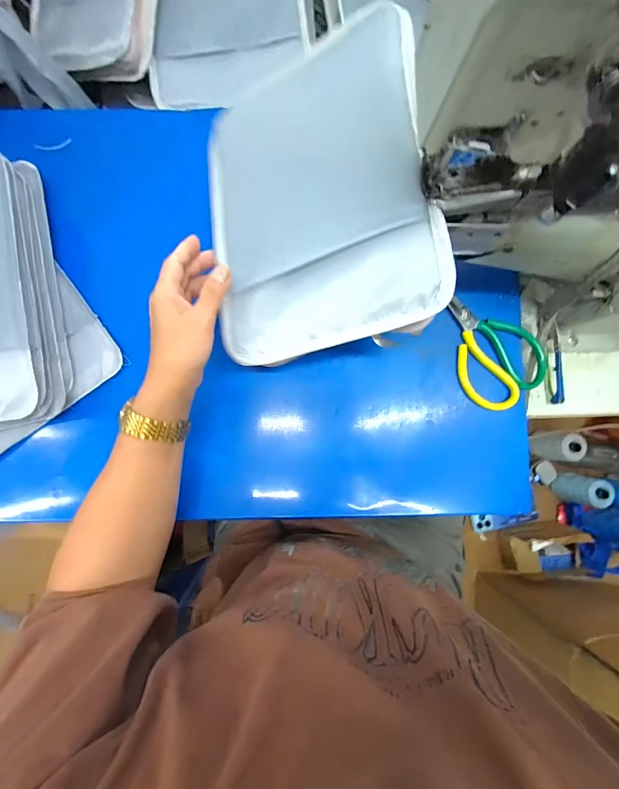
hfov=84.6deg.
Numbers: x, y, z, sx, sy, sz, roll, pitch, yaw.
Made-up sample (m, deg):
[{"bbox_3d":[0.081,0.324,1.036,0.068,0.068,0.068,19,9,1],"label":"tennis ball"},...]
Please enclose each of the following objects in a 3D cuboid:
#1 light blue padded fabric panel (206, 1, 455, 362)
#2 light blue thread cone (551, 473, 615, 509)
[{"bbox_3d":[-0.003,-0.207,0.338,0.231,0.037,0.328,-11,75,25],"label":"light blue padded fabric panel"},{"bbox_3d":[0.632,0.223,0.789,0.066,0.105,0.068,12,85,-2],"label":"light blue thread cone"}]

